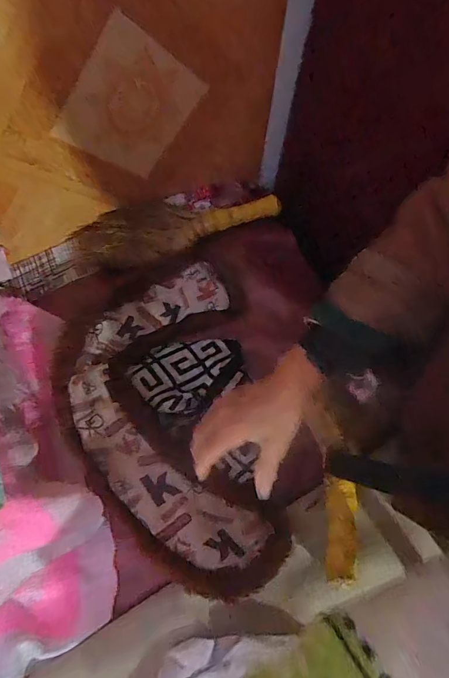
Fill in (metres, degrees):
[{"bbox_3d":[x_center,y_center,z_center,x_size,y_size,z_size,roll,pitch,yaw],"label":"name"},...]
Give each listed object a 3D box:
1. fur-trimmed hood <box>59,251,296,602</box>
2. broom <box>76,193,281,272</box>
[{"bbox_3d":[-0.087,0.078,0.527,0.247,0.047,0.459,-11,65,-8],"label":"fur-trimmed hood"},{"bbox_3d":[-0.082,-0.200,0.666,0.349,0.032,0.115,-23,67,-13],"label":"broom"}]

